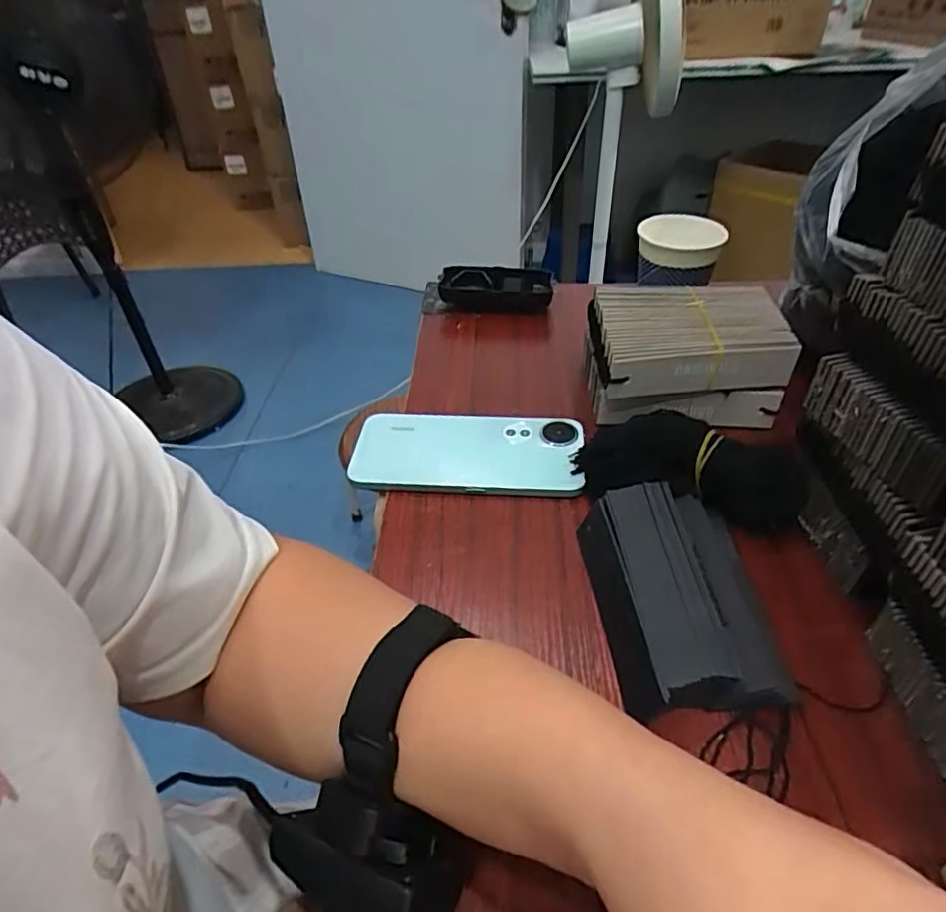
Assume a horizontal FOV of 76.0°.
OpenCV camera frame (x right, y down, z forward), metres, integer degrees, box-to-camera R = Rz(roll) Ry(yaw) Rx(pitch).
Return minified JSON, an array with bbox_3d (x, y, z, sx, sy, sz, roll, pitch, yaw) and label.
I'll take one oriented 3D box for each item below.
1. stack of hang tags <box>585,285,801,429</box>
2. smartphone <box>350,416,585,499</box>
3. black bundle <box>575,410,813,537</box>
[{"bbox_3d":[0.156,-0.078,0.457,0.131,0.061,0.099,-2,41,2],"label":"stack of hang tags"},{"bbox_3d":[-0.003,-0.003,0.430,0.156,0.014,0.075,1,41,5],"label":"smartphone"},{"bbox_3d":[0.139,0.001,0.390,0.141,0.040,0.073,8,42,13],"label":"black bundle"}]

